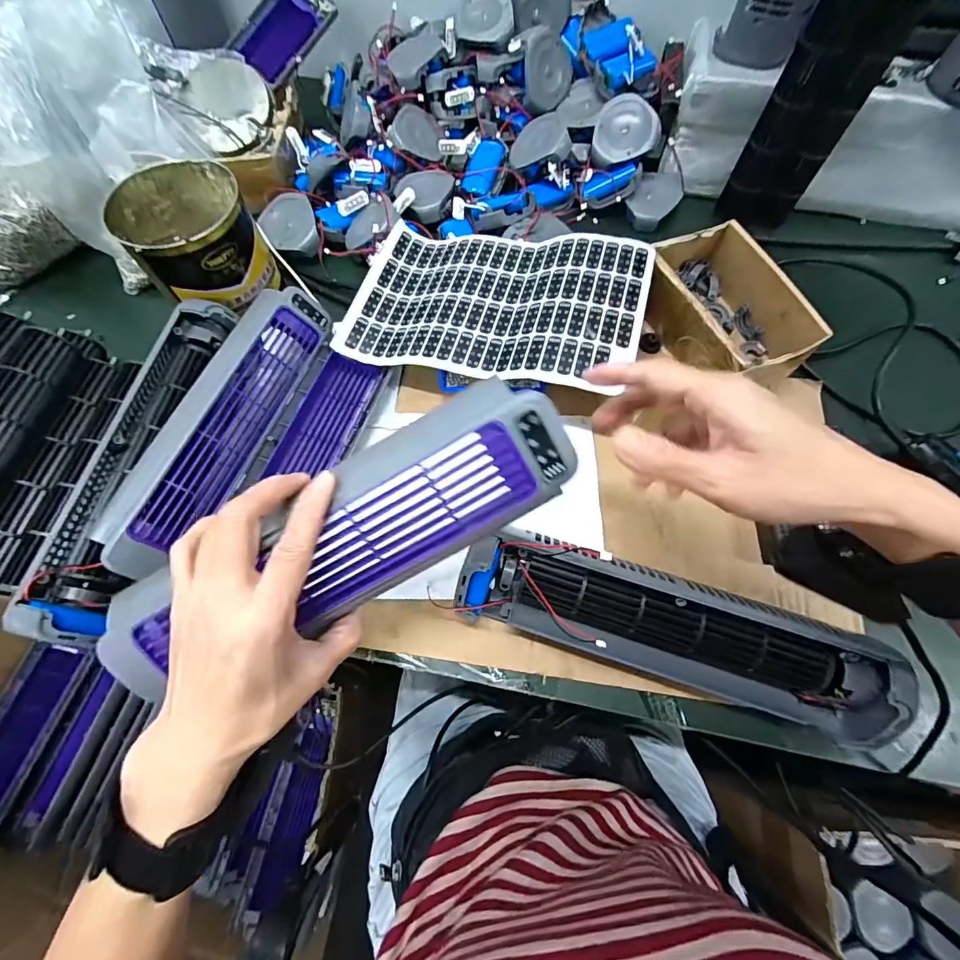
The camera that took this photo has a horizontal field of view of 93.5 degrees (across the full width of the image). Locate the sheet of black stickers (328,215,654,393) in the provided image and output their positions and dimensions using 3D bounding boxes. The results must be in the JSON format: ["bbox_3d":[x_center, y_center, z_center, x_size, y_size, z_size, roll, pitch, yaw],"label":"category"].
[{"bbox_3d":[0.014,-0.179,0.464,0.284,0.062,0.180,16,67,6],"label":"sheet of black stickers"}]

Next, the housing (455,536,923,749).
[{"bbox_3d":[0.136,0.112,0.342,0.299,0.080,0.068,17,68,7],"label":"housing"}]

